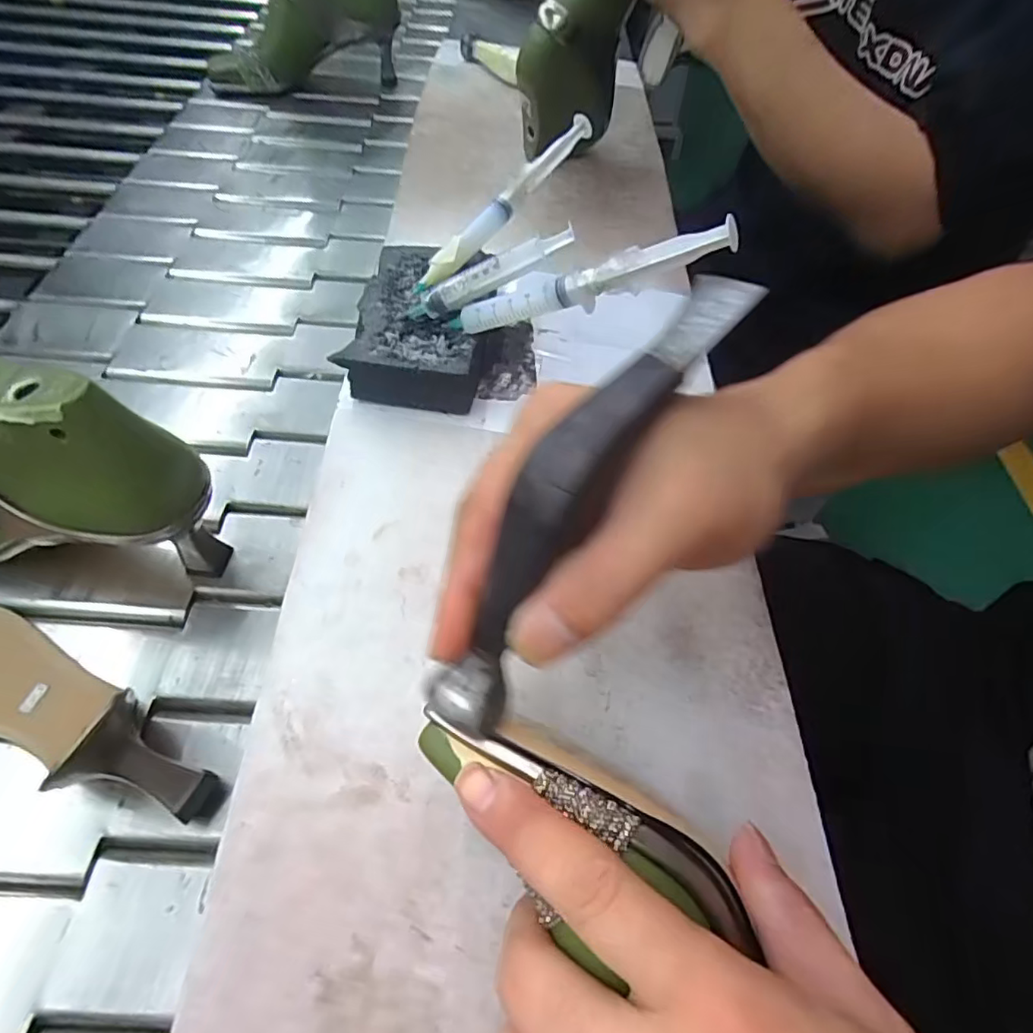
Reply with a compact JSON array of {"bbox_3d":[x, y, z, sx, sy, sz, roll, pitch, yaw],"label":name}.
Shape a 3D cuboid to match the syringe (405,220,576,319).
[{"bbox_3d":[-0.018,-0.143,0.334,0.108,0.017,0.011,-20,55,17],"label":"syringe"}]

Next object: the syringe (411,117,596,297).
[{"bbox_3d":[-0.006,-0.211,0.387,0.017,0.023,0.170,38,81,21],"label":"syringe"}]

